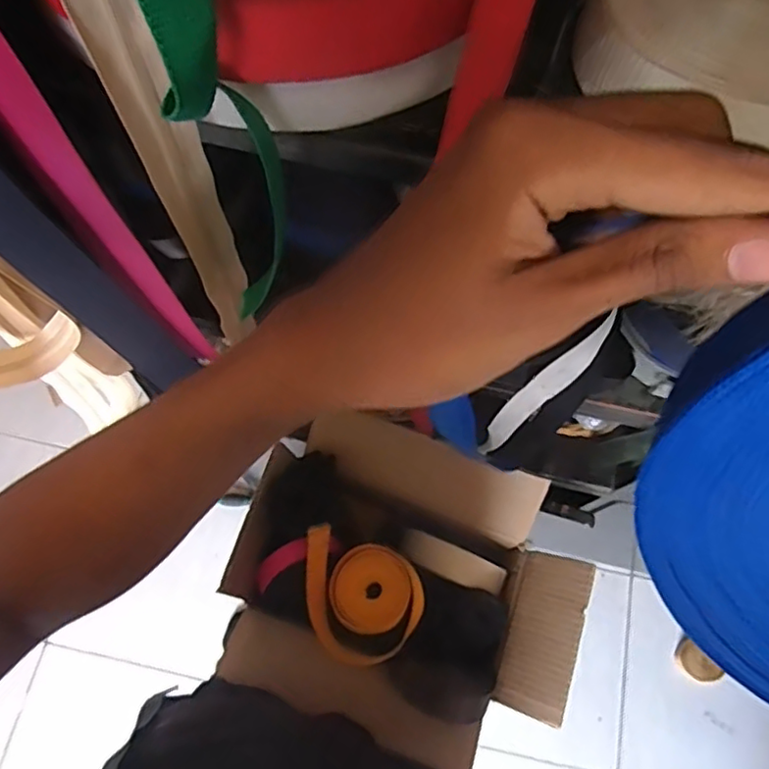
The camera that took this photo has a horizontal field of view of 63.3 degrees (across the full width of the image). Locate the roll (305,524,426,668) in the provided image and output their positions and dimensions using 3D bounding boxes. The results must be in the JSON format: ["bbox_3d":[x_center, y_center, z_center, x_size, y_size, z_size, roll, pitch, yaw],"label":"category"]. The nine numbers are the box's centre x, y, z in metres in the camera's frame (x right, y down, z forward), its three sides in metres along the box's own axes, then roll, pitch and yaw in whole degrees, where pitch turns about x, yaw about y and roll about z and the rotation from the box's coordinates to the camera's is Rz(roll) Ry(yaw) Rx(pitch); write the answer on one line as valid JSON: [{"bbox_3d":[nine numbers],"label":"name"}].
[{"bbox_3d":[-0.033,0.239,0.690,0.143,0.031,0.128,25,83,-4],"label":"roll"}]

